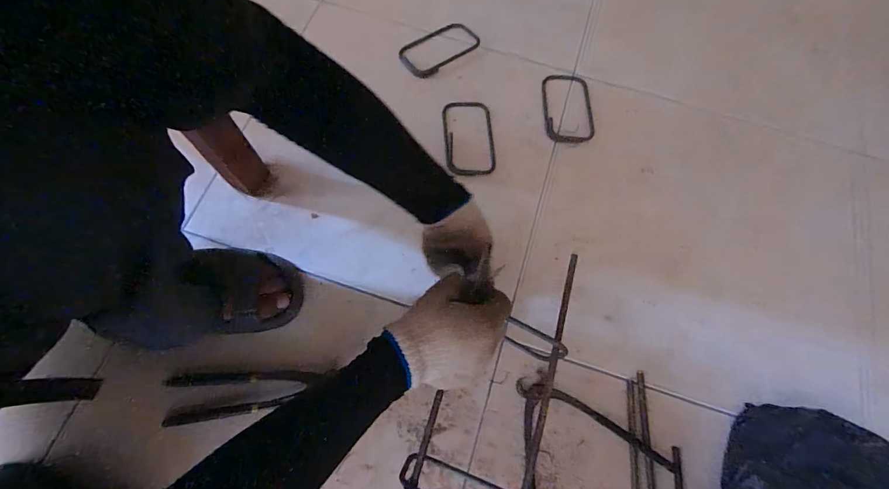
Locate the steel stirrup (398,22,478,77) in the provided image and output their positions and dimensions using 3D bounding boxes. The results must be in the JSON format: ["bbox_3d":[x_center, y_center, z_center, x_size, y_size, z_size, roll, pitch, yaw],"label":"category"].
[{"bbox_3d":[-0.010,-0.361,0.691,0.143,0.012,0.088,-33,76,-12],"label":"steel stirrup"}]

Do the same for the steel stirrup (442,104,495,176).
[{"bbox_3d":[0.041,-0.179,0.631,0.083,0.009,0.150,-2,72,-3],"label":"steel stirrup"}]

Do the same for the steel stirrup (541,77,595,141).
[{"bbox_3d":[0.217,-0.242,0.660,0.089,0.011,0.143,0,72,-2],"label":"steel stirrup"}]

